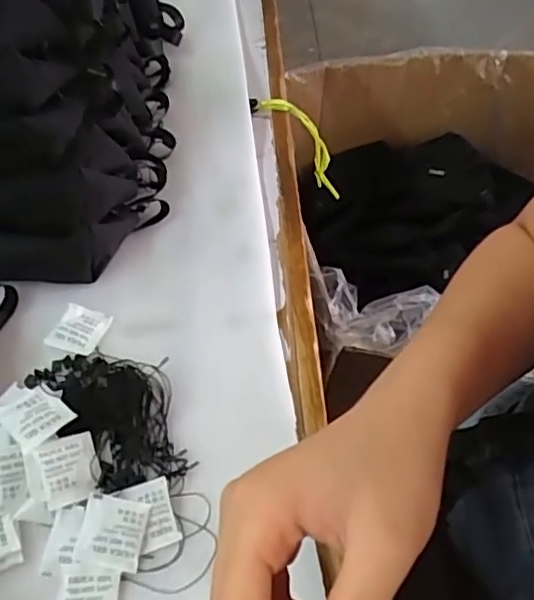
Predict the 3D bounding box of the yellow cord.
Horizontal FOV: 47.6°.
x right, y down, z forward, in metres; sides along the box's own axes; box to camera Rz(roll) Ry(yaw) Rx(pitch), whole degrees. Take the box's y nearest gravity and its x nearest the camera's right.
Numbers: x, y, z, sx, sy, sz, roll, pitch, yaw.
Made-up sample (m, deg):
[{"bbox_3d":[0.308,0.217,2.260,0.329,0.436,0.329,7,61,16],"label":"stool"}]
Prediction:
[{"bbox_3d":[0.046,-0.177,0.695,0.036,0.162,0.025,-21,51,21],"label":"yellow cord"}]

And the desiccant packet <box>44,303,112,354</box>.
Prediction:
[{"bbox_3d":[-0.146,0.023,0.471,0.037,0.007,0.040,19,54,12],"label":"desiccant packet"}]

